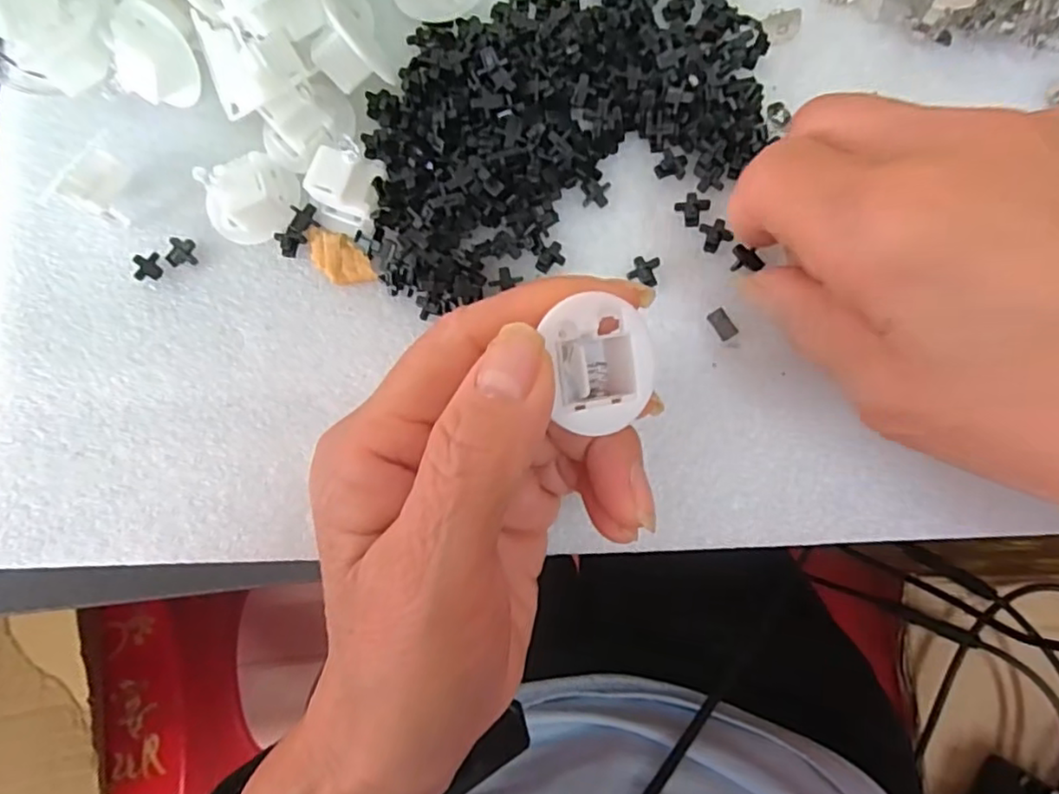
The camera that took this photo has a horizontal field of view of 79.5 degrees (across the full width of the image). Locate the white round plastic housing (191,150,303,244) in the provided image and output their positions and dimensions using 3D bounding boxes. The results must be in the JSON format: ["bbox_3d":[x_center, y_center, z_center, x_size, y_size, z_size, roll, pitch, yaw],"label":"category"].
[{"bbox_3d":[-0.095,-0.067,0.212,0.029,0.019,0.030,-1,83,5],"label":"white round plastic housing"}]

